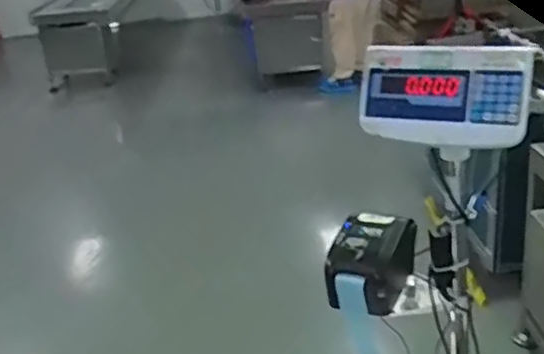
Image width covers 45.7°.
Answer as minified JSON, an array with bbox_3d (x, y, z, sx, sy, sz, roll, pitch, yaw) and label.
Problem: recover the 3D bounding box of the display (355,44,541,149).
[{"bbox_3d":[0.290,-0.138,1.091,0.285,0.168,0.073,3,-4,25],"label":"display"}]

